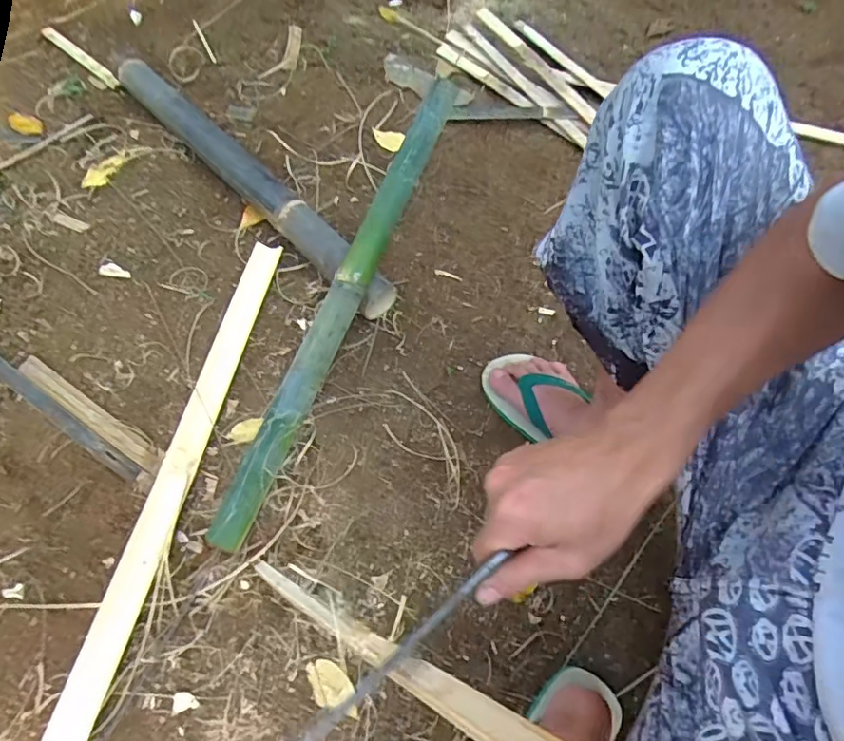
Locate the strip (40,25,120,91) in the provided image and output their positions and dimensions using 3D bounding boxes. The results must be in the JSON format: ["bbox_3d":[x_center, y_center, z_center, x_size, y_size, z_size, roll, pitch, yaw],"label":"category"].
[{"bbox_3d":[-0.682,-0.628,1.113,0.259,0.013,0.025,39,72,18],"label":"strip"}]

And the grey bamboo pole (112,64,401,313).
[{"bbox_3d":[-0.299,-0.329,0.935,0.066,0.064,0.717,-41,70,-16],"label":"grey bamboo pole"}]

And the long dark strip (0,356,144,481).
[{"bbox_3d":[-0.547,0.017,0.757,0.415,0.005,0.023,36,70,5],"label":"long dark strip"}]

